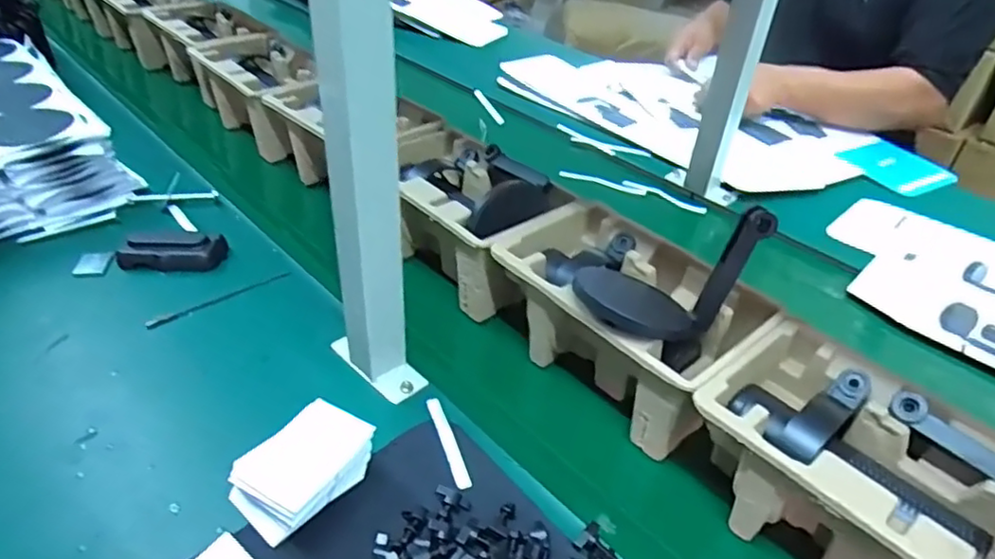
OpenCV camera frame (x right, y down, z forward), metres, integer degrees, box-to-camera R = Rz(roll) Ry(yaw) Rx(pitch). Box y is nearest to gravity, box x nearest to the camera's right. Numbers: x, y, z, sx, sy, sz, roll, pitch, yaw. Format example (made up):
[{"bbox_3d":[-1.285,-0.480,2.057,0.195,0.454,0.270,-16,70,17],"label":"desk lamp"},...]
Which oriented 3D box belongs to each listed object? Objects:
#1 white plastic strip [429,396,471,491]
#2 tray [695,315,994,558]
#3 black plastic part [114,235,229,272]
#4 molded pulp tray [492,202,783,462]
[{"bbox_3d":[-0.041,0.134,0.526,0.013,0.005,0.094,-10,39,-19],"label":"white plastic strip"},{"bbox_3d":[0.259,0.144,0.459,0.142,0.104,0.210,-27,47,-35],"label":"tray"},{"bbox_3d":[-0.355,-0.032,0.691,0.106,0.026,0.048,-2,37,-9],"label":"black plastic part"},{"bbox_3d":[0.112,0.036,0.585,0.147,0.105,0.227,-27,47,-35],"label":"molded pulp tray"}]

